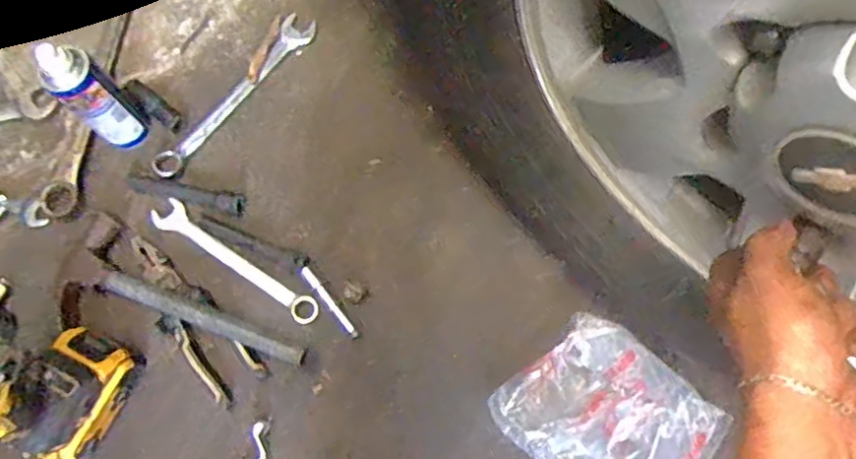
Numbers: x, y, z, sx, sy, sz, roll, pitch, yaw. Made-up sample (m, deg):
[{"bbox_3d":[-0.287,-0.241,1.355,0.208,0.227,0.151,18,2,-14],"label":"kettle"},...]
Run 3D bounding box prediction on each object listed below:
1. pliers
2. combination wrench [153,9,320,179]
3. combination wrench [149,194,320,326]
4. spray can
[{"bbox_3d":[-0.249,0.085,0.645,0.057,0.017,0.203,-40,77,-11],"label":"pliers"},{"bbox_3d":[-0.223,-0.157,0.731,0.040,0.008,0.251,35,77,11],"label":"combination wrench"},{"bbox_3d":[-0.209,0.034,0.675,0.216,0.009,0.032,34,76,10],"label":"combination wrench"},{"bbox_3d":[-0.339,-0.130,0.645,0.041,0.159,0.047,39,77,11],"label":"spray can"}]

